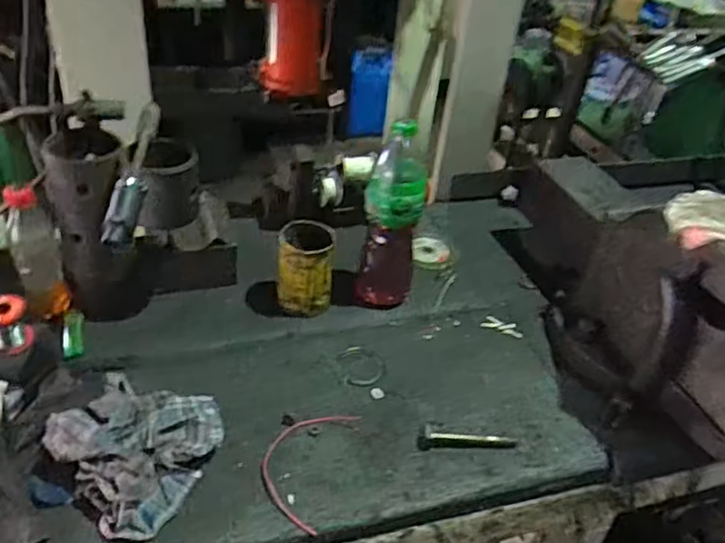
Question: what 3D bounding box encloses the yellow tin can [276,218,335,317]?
[{"bbox_3d":[-0.080,-0.003,0.897,0.074,0.120,0.077,4,36,-3],"label":"yellow tin can"}]

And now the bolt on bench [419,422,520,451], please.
[{"bbox_3d":[0.124,0.194,0.761,0.117,0.019,0.027,2,37,-7],"label":"bolt on bench"}]

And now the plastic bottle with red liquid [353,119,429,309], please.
[{"bbox_3d":[0.041,-0.074,0.887,0.080,0.260,0.083,8,36,2],"label":"plastic bottle with red liquid"}]

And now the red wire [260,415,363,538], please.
[{"bbox_3d":[-0.065,0.210,0.722,0.084,0.005,0.161,14,37,10],"label":"red wire"}]

